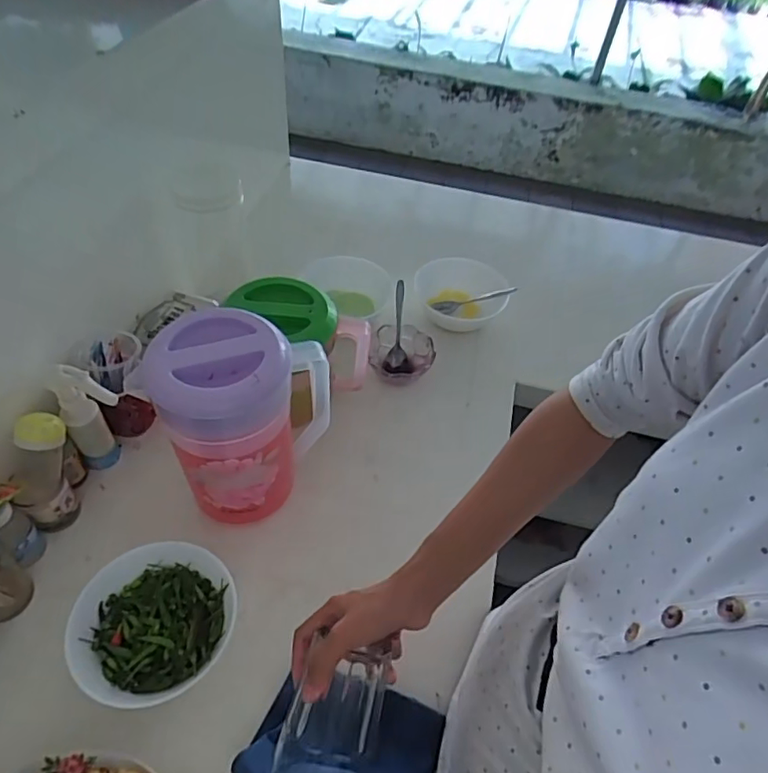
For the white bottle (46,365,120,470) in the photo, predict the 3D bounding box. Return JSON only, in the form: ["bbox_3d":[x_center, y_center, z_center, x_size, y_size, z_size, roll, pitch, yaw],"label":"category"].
[{"bbox_3d":[-0.319,0.035,0.616,0.055,0.157,0.033,-23,56,-23],"label":"white bottle"}]

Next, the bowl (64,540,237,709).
[{"bbox_3d":[-0.216,0.228,0.537,0.144,0.052,0.136,3,49,-4],"label":"bowl"}]

